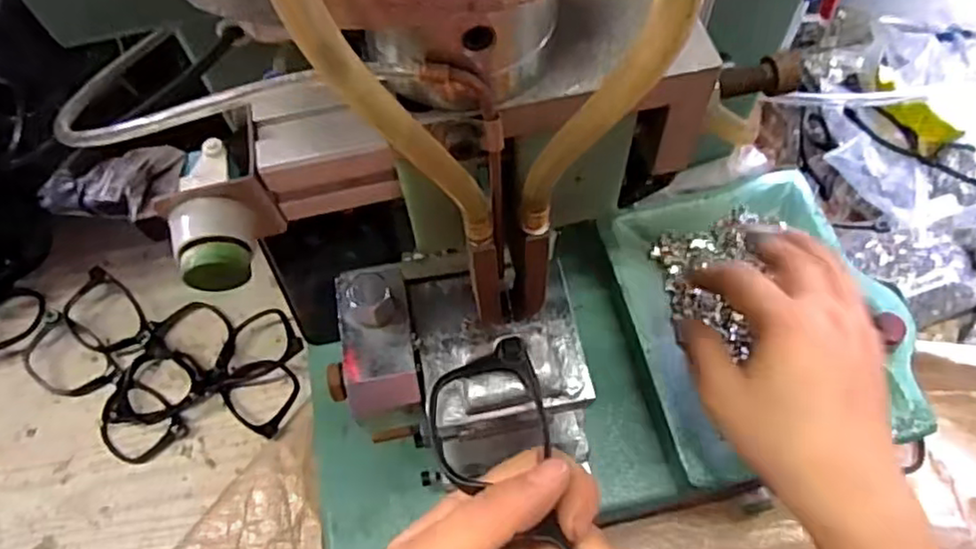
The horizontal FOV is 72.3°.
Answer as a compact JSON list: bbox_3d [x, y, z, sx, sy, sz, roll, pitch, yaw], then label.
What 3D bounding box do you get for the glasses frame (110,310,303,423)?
[{"bbox_3d":[-0.201,0.064,0.472,0.131,0.010,0.047,-23,65,-8],"label":"glasses frame"}]

